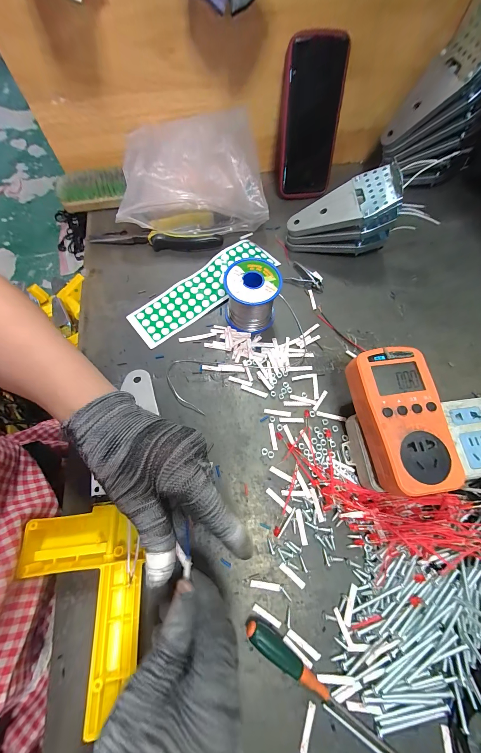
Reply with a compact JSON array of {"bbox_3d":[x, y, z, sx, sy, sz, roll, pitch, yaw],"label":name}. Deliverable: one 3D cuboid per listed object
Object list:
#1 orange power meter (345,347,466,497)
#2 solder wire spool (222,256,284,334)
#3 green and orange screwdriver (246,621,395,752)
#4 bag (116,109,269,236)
[{"bbox_3d":[0.144,0.038,0.244,0.072,0.031,0.125,-6,68,-4],"label":"orange power meter"},{"bbox_3d":[0.013,-0.098,0.331,0.065,0.062,0.064,6,67,1],"label":"solder wire spool"},{"bbox_3d":[0.063,0.254,0.214,0.143,0.015,0.018,38,71,14],"label":"green and orange screwdriver"},{"bbox_3d":[-0.069,-0.274,0.378,0.197,0.093,0.136,-8,68,-5],"label":"bag"}]

